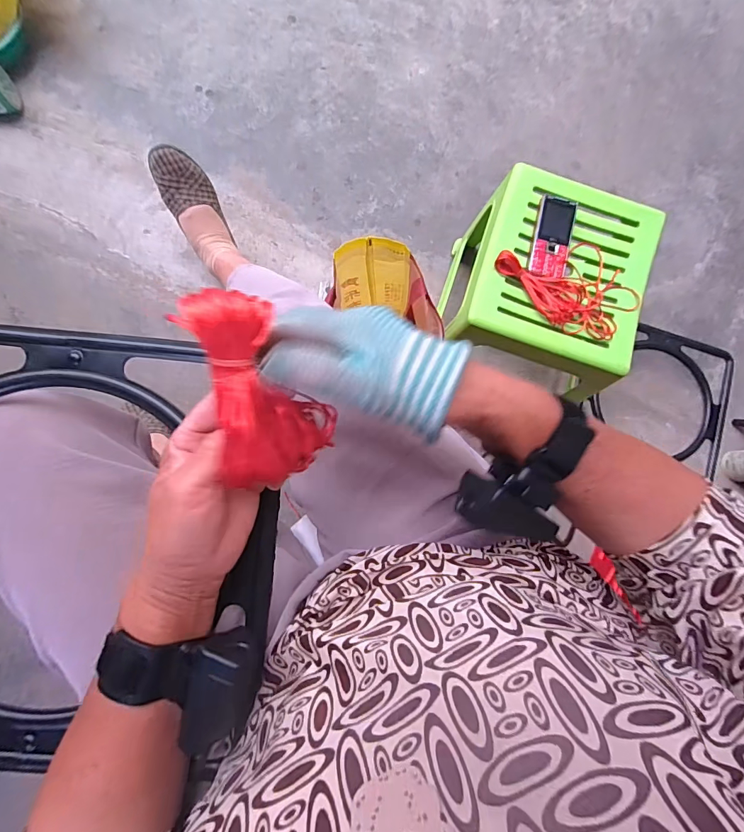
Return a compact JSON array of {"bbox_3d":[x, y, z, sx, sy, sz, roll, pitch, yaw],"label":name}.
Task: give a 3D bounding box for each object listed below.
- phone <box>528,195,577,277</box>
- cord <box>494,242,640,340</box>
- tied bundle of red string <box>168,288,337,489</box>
[{"bbox_3d":[0.271,-0.268,0.604,0.055,0.011,0.121,11,87,-2],"label":"phone"},{"bbox_3d":[0.296,-0.201,0.602,0.138,0.023,0.192,-43,89,-4],"label":"cord"},{"bbox_3d":[-0.075,-0.013,0.241,0.074,0.040,0.118,-45,123,-27],"label":"tied bundle of red string"}]

